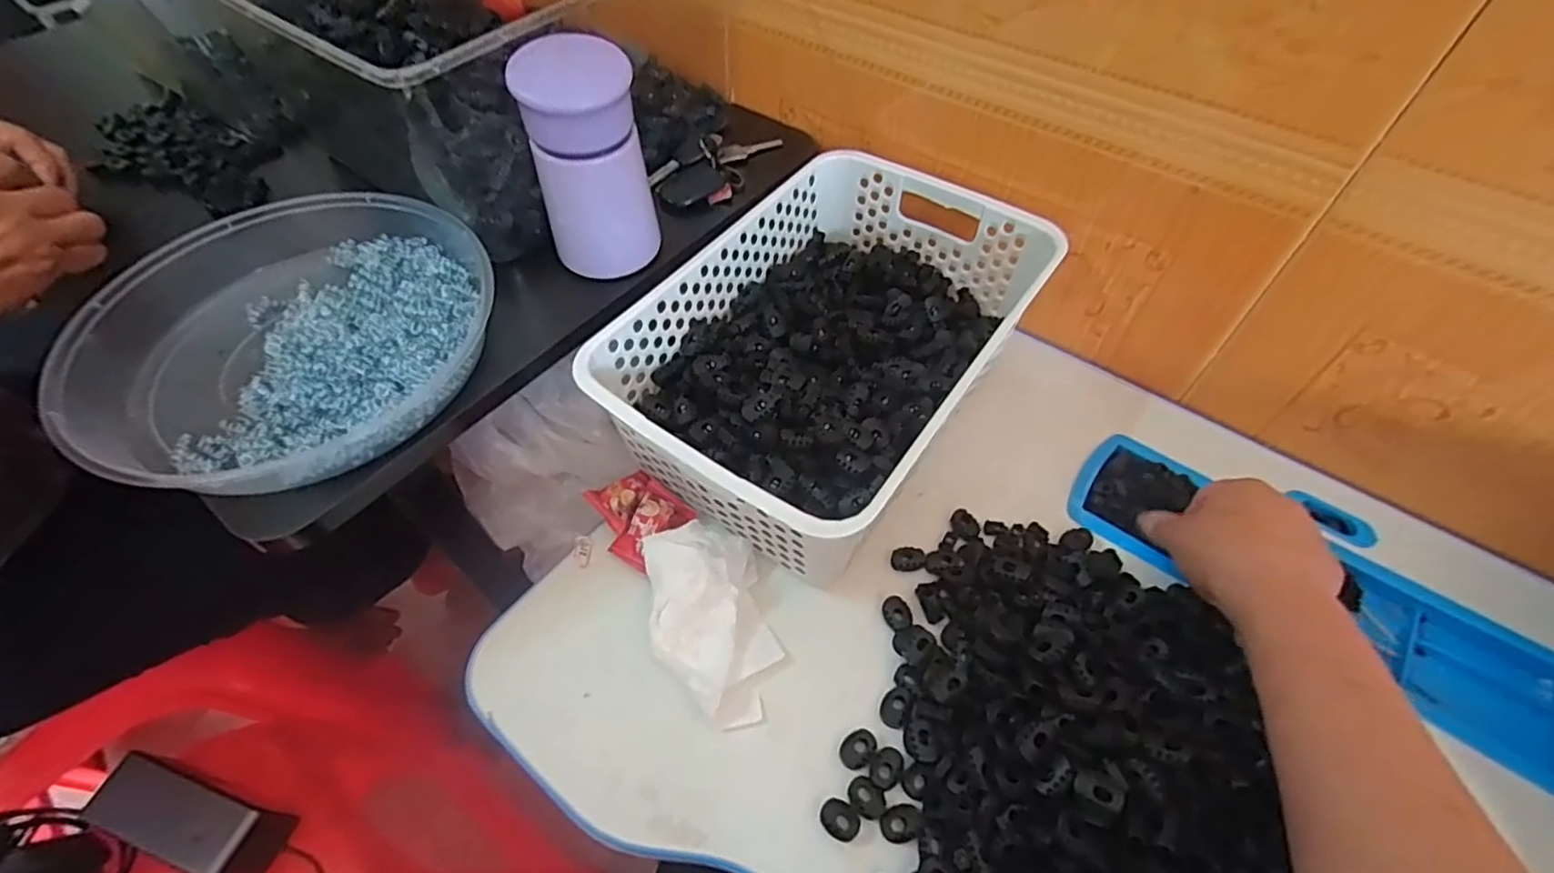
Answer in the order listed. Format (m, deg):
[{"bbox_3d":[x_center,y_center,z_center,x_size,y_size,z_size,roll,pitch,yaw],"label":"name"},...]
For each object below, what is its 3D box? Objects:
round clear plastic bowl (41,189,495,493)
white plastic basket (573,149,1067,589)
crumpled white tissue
[{"bbox_3d":[-0.296,-0.067,0.402,0.228,0.047,0.224,-2,58,3],"label":"round clear plastic bowl"},{"bbox_3d":[0.044,-0.071,0.464,0.208,0.107,0.317,28,64,20],"label":"white plastic basket"},{"bbox_3d":[-0.040,0.111,0.397,0.069,0.029,0.118,-16,58,-6],"label":"crumpled white tissue"}]

